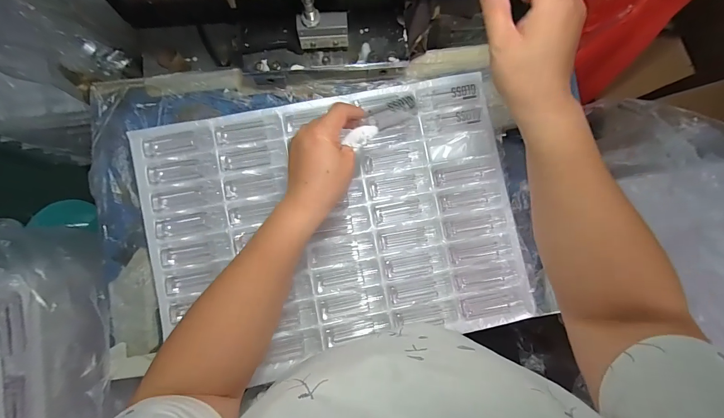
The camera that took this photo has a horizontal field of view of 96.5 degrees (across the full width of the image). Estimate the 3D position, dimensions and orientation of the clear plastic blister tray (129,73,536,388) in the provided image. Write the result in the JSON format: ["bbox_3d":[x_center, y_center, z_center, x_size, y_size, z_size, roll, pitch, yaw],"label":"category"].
[{"bbox_3d":[-0.030,0.016,0.408,0.453,0.039,0.321,-12,82,-4],"label":"clear plastic blister tray"}]

